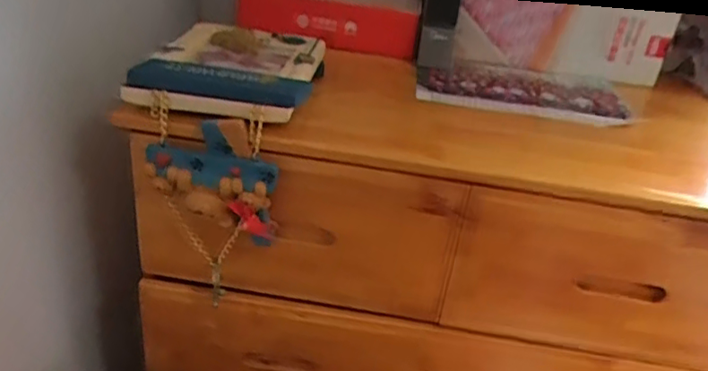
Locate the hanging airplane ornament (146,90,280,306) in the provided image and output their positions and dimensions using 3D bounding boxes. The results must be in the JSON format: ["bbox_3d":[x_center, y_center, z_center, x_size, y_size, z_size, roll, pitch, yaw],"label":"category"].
[{"bbox_3d":[-0.165,0.018,0.656,0.156,0.215,0.041,11,30,5],"label":"hanging airplane ornament"}]

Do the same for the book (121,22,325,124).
[{"bbox_3d":[-0.138,-0.145,0.702,0.184,0.040,0.214,10,30,3],"label":"book"}]

